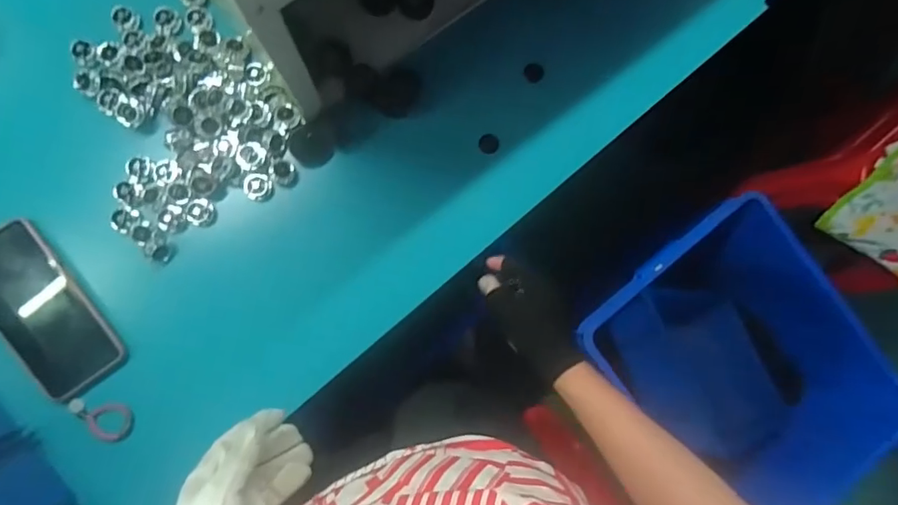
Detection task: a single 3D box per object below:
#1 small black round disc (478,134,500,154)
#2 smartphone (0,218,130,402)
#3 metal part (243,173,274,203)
[{"bbox_3d":[0.044,-0.119,0.553,0.022,0.004,0.023,0,87,-6],"label":"small black round disc"},{"bbox_3d":[-0.389,0.057,0.479,0.083,0.015,0.168,-37,91,-7],"label":"smartphone"},{"bbox_3d":[-0.193,-0.066,0.512,0.027,0.010,0.027,0,87,-6],"label":"metal part"}]

